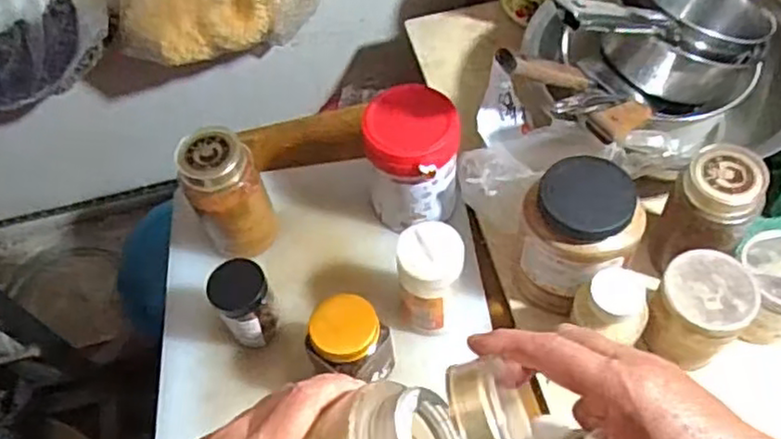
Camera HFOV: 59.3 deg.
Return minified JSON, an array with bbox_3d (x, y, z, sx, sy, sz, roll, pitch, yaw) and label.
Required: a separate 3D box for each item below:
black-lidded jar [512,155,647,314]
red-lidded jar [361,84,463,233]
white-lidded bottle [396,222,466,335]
[{"bbox_3d":[0.185,0.023,0.685,0.103,0.144,0.101,-2,60,3],"label":"black-lidded jar"},{"bbox_3d":[0.025,-0.062,0.752,0.096,0.146,0.093,-2,60,3],"label":"red-lidded jar"},{"bbox_3d":[0.041,0.062,0.690,0.062,0.121,0.074,-1,60,3],"label":"white-lidded bottle"}]

